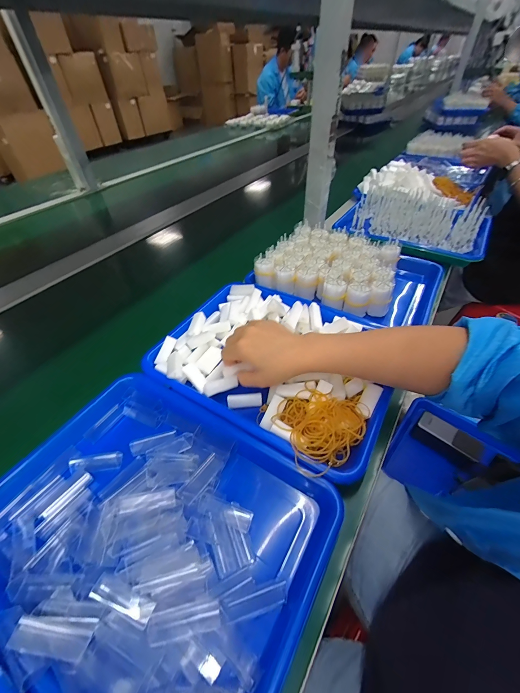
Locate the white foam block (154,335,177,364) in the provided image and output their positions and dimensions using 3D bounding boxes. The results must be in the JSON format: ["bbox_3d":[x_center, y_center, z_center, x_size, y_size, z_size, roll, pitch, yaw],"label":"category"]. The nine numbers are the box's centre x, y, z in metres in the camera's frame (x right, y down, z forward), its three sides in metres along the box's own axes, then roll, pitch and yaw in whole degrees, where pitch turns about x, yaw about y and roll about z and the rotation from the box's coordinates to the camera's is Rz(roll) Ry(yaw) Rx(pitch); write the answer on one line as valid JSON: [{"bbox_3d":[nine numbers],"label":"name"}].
[{"bbox_3d":[-0.141,0.006,0.433,0.016,0.009,0.045,19,75,20],"label":"white foam block"}]

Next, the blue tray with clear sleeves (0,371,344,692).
[{"bbox_3d":[-0.113,0.176,0.295,0.334,0.038,0.244,23,50,23],"label":"blue tray with clear sleeves"}]

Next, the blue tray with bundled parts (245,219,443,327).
[{"bbox_3d":[0.170,-0.137,0.566,0.335,0.085,0.245,18,49,19],"label":"blue tray with bundled parts"}]

